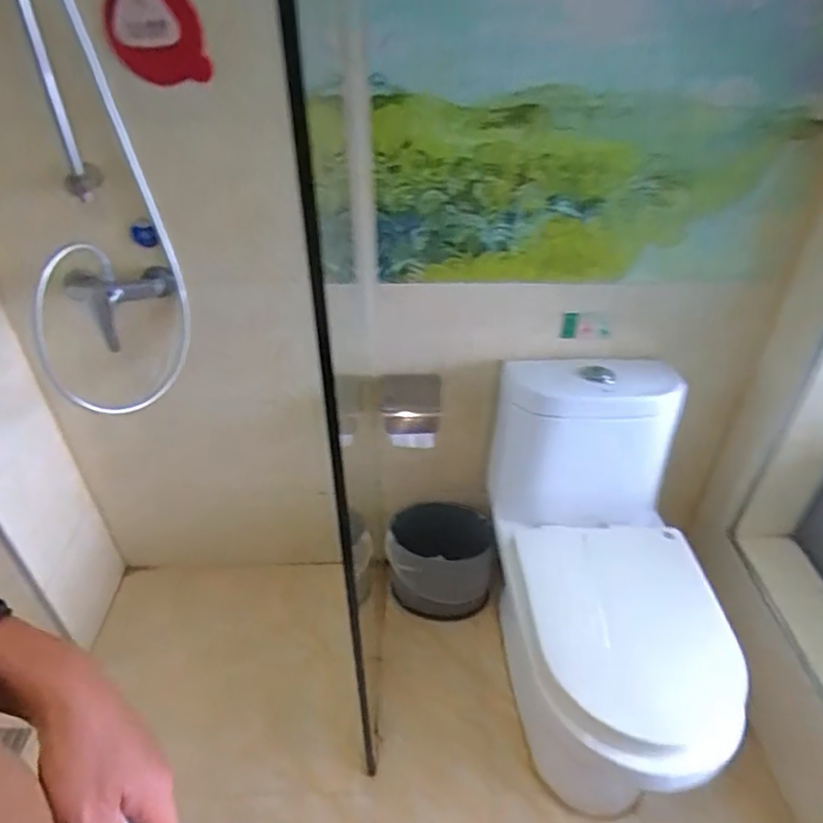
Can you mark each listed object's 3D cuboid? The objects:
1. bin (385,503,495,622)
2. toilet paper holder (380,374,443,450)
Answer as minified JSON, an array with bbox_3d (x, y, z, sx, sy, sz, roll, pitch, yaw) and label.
[{"bbox_3d":[0.076,0.409,1.587,0.277,0.254,0.185,7,38,10],"label":"bin"},{"bbox_3d":[0.000,-0.004,1.334,0.130,0.122,0.116,-1,38,0],"label":"toilet paper holder"}]

